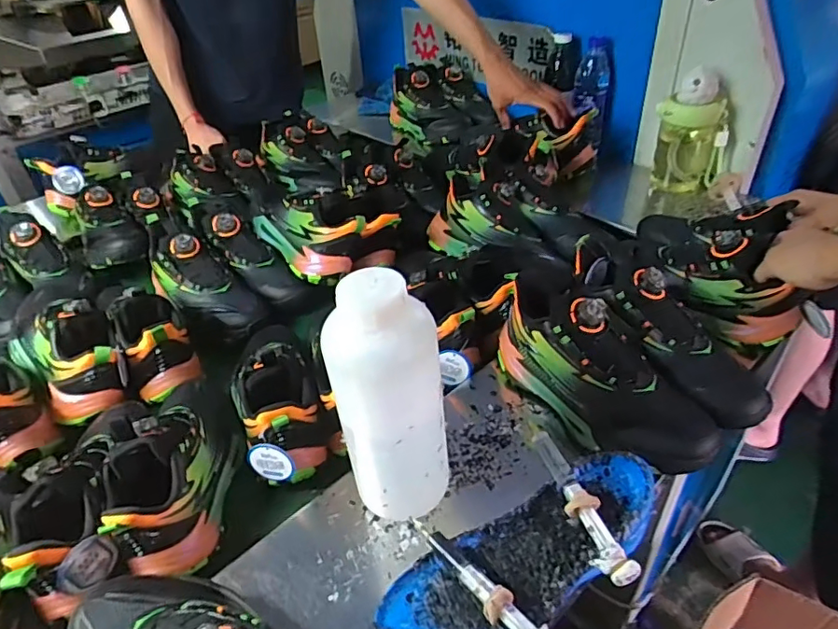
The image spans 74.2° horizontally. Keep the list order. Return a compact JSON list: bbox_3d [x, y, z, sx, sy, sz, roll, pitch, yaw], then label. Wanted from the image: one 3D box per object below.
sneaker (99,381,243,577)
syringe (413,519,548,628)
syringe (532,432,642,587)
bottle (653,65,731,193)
[{"bbox_3d":[-0.250,0.146,0.566,0.090,0.115,0.218,-7,38,-2],"label":"sneaker"},{"bbox_3d":[0.044,0.220,0.454,0.024,0.022,0.144,-33,46,-30],"label":"syringe"},{"bbox_3d":[0.141,0.166,0.490,0.026,0.033,0.150,-13,39,-10],"label":"syringe"},{"bbox_3d":[0.465,-0.305,0.949,0.100,0.201,0.073,-12,39,-8],"label":"bottle"}]

